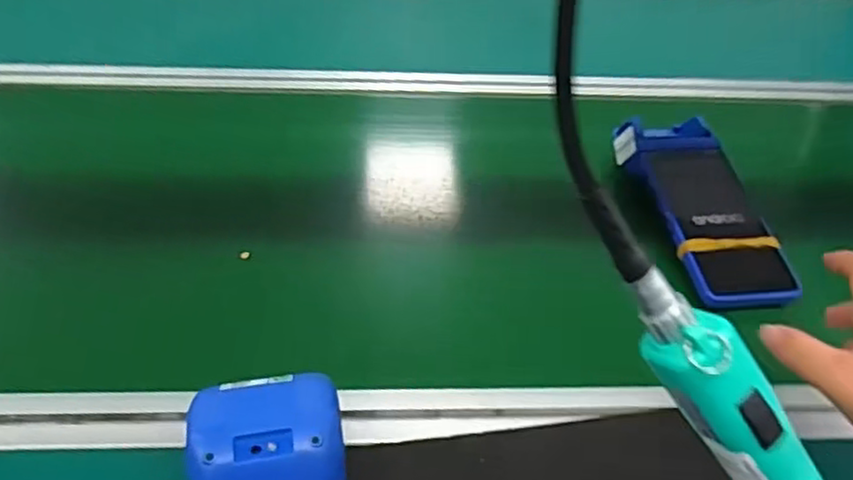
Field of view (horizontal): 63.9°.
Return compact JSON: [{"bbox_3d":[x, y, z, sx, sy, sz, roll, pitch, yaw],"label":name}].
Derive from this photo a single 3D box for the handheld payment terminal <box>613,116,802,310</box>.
[{"bbox_3d":[0.239,-0.038,0.598,0.088,0.040,0.223,-3,42,-9],"label":"handheld payment terminal"}]

